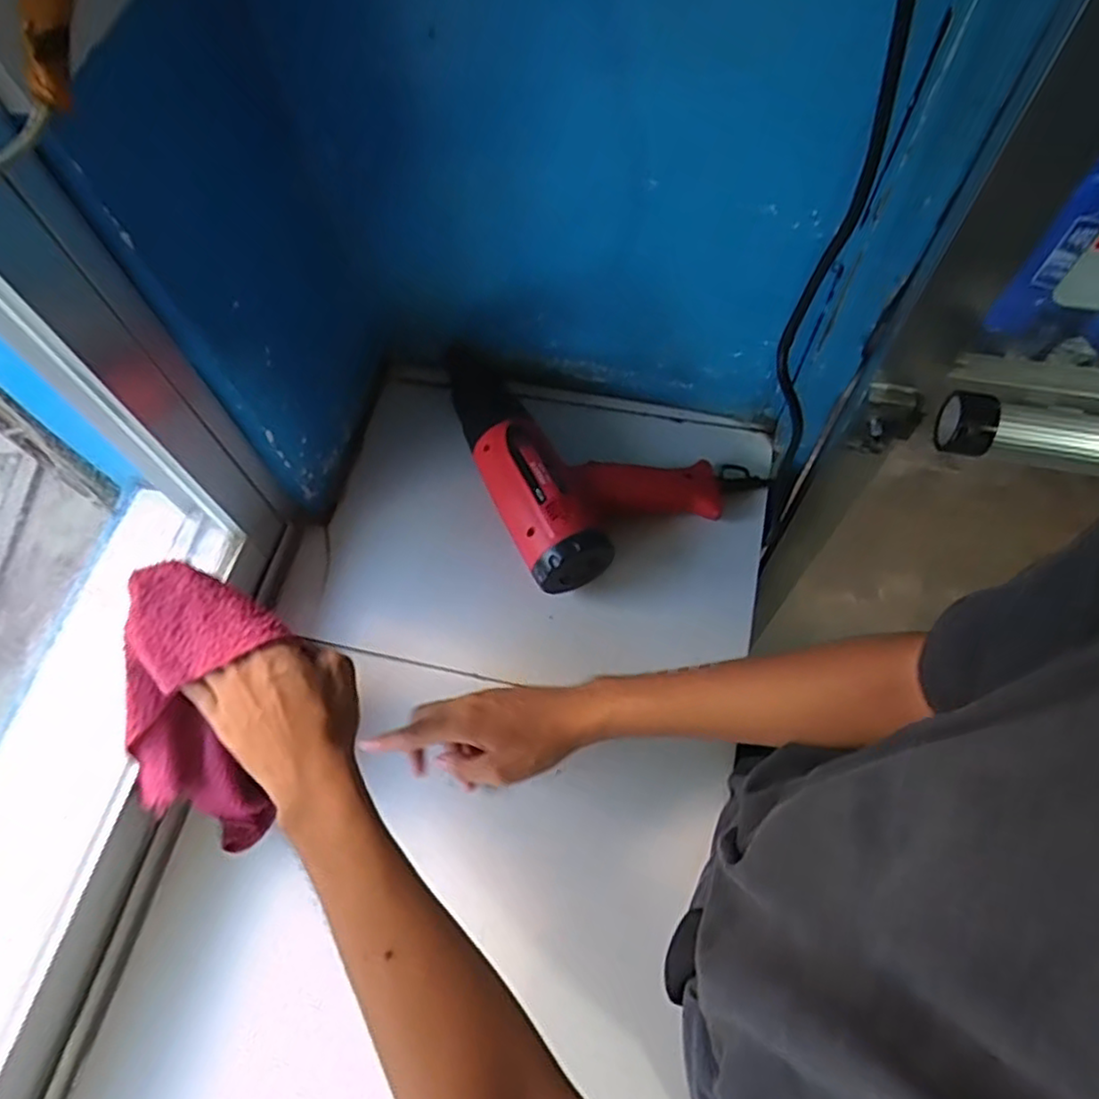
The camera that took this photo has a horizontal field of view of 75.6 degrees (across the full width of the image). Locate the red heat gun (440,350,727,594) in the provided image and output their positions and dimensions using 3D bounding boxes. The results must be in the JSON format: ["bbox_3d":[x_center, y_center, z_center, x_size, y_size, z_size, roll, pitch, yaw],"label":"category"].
[{"bbox_3d":[0.019,-0.110,0.655,0.193,0.075,0.269,-26,67,-9],"label":"red heat gun"}]

